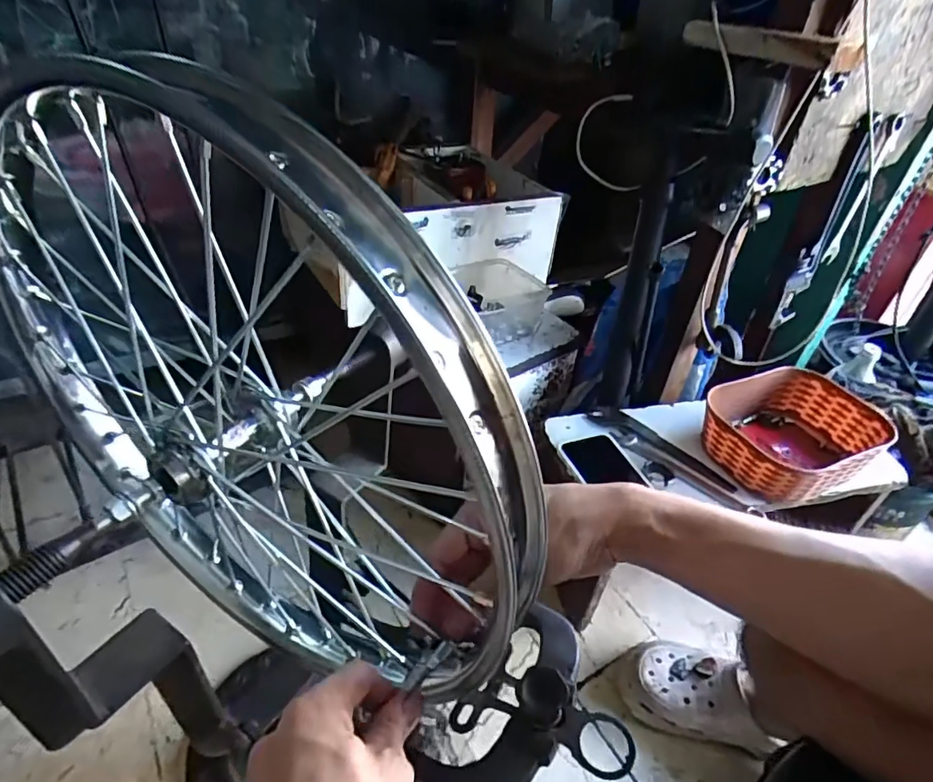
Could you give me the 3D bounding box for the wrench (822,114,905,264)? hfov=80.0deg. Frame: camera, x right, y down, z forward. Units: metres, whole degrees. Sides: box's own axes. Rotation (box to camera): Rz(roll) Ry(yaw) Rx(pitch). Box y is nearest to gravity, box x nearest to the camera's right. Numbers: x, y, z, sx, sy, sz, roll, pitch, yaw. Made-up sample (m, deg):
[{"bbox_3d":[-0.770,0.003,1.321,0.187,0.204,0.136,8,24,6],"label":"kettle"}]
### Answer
[{"bbox_3d":[0.506,-0.252,0.713,0.035,0.184,0.010,-18,43,-30],"label":"wrench"}]

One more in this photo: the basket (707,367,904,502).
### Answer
[{"bbox_3d":[0.412,0.055,0.723,0.204,0.075,0.175,-18,44,-28],"label":"basket"}]

